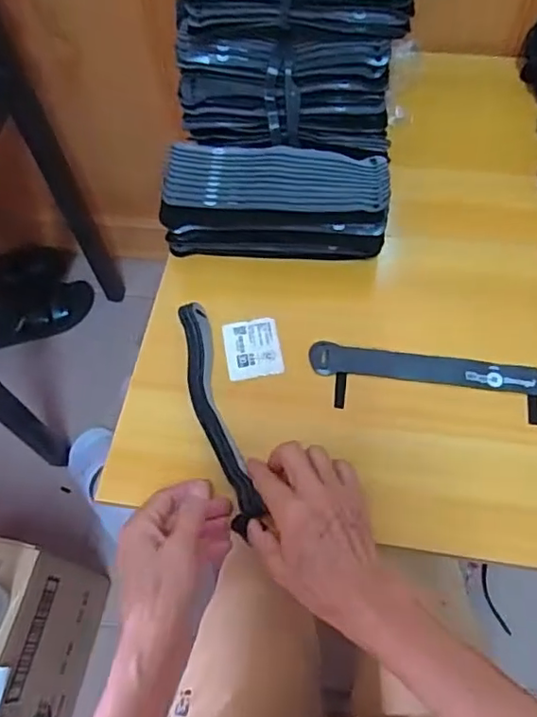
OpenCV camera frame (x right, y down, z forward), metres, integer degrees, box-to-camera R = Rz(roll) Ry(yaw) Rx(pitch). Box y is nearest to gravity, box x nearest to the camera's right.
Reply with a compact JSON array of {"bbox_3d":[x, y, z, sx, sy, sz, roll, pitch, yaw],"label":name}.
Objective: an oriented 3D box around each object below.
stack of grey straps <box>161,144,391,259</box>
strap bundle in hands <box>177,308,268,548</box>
[{"bbox_3d":[0.009,-0.150,0.540,0.205,0.064,0.090,3,63,4],"label":"stack of grey straps"},{"bbox_3d":[-0.045,0.043,0.468,0.030,0.025,0.202,-16,61,-5],"label":"strap bundle in hands"}]

